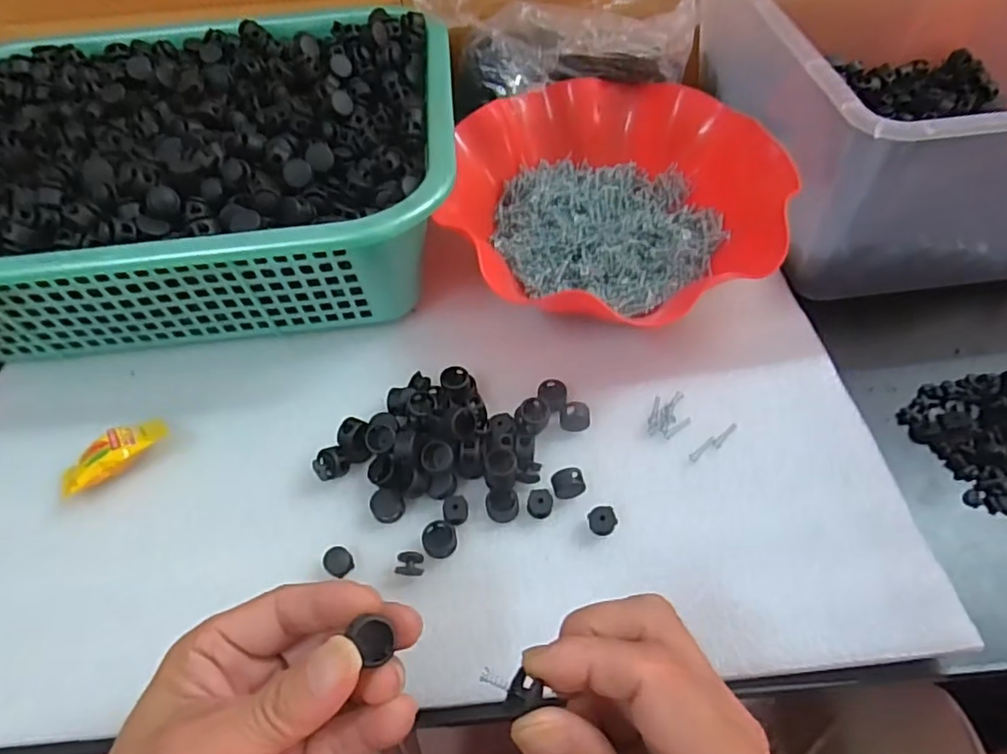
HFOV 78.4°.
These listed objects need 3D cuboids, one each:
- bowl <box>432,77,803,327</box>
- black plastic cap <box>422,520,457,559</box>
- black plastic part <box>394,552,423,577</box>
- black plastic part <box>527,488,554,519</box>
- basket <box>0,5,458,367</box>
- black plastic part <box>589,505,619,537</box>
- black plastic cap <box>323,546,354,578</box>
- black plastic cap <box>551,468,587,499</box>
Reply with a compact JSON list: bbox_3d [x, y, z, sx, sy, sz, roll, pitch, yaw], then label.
[{"bbox_3d":[0.071,-0.118,0.421,0.208,0.057,0.214,-26,56,-14],"label":"bowl"},{"bbox_3d":[-0.032,0.082,0.311,0.016,0.008,0.018,2,54,6],"label":"black plastic cap"},{"bbox_3d":[-0.046,0.092,0.305,0.013,0.007,0.011,2,54,5],"label":"black plastic part"},{"bbox_3d":[0.019,0.066,0.319,0.013,0.009,0.013,-2,54,3],"label":"black plastic part"},{"bbox_3d":[-0.224,-0.145,0.437,0.377,0.100,0.280,-7,54,-1],"label":"basket"},{"bbox_3d":[0.051,0.073,0.312,0.014,0.011,0.012,-4,54,1],"label":"black plastic part"},{"bbox_3d":[-0.082,0.092,0.308,0.013,0.009,0.013,-2,54,3],"label":"black plastic cap"},{"bbox_3d":[0.034,0.056,0.323,0.016,0.015,0.013,-11,54,-4],"label":"black plastic cap"}]

